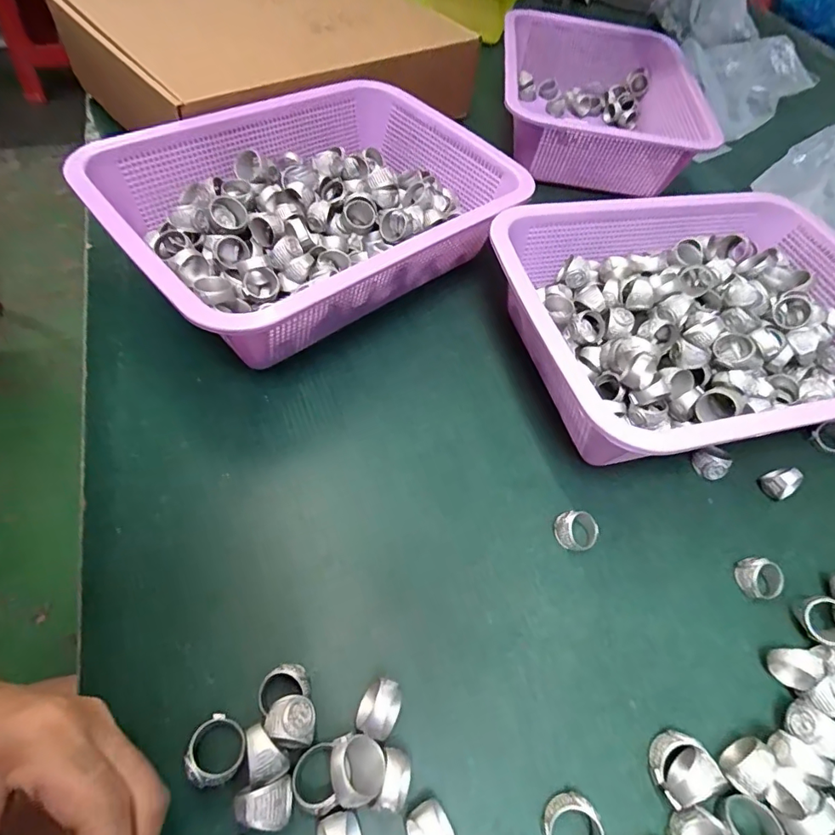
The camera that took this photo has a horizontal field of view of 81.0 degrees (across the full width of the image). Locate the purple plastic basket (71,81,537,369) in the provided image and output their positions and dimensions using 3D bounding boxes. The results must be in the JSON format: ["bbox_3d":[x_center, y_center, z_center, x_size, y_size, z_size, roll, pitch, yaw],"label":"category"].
[{"bbox_3d":[-0.076,-0.164,0.403,0.302,0.096,0.216,-36,67,-26],"label":"purple plastic basket"}]

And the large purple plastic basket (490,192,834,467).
[{"bbox_3d":[0.227,-0.072,0.383,0.294,0.083,0.224,-9,58,-13],"label":"large purple plastic basket"}]

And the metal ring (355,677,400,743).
[{"bbox_3d":[-0.018,0.142,0.238,0.020,0.023,0.024,24,57,9],"label":"metal ring"}]

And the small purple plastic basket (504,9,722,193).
[{"bbox_3d":[0.207,-0.378,0.584,0.218,0.078,0.283,10,56,0],"label":"small purple plastic basket"}]

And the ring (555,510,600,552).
[{"bbox_3d":[0.101,0.072,0.309,0.023,0.018,0.026,-32,65,-23],"label":"ring"}]

